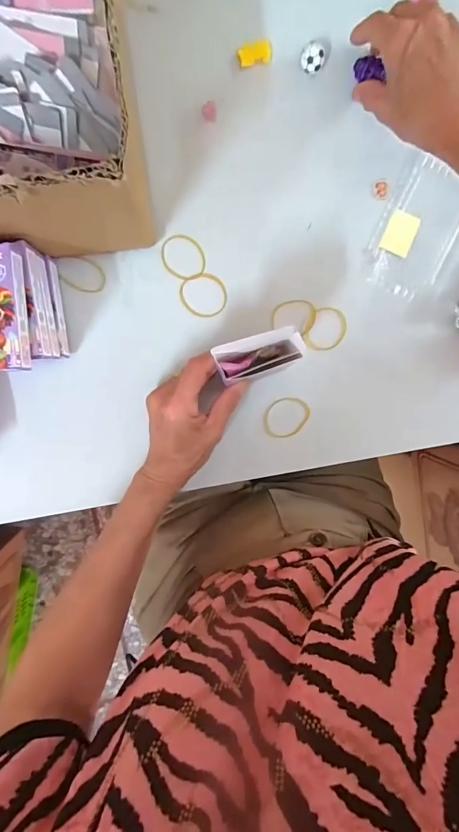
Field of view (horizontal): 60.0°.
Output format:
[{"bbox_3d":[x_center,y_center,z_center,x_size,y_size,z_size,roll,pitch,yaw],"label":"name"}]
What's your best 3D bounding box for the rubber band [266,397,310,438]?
[{"bbox_3d":[0.060,0.003,0.418,0.043,0.004,0.046,-2,106,-8],"label":"rubber band"}]

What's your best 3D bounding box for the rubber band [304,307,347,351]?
[{"bbox_3d":[0.099,-0.088,0.406,0.041,0.005,0.044,-1,98,-4],"label":"rubber band"}]

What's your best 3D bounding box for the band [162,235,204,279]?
[{"bbox_3d":[-0.045,-0.154,0.387,0.042,0.004,0.042,-1,98,-4],"label":"band"}]

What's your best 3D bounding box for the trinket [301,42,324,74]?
[{"bbox_3d":[0.074,-0.323,0.362,0.020,0.021,0.016,21,96,-7],"label":"trinket"}]

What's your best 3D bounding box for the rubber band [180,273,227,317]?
[{"bbox_3d":[-0.025,-0.120,0.395,0.047,0.006,0.042,3,98,-5],"label":"rubber band"}]

